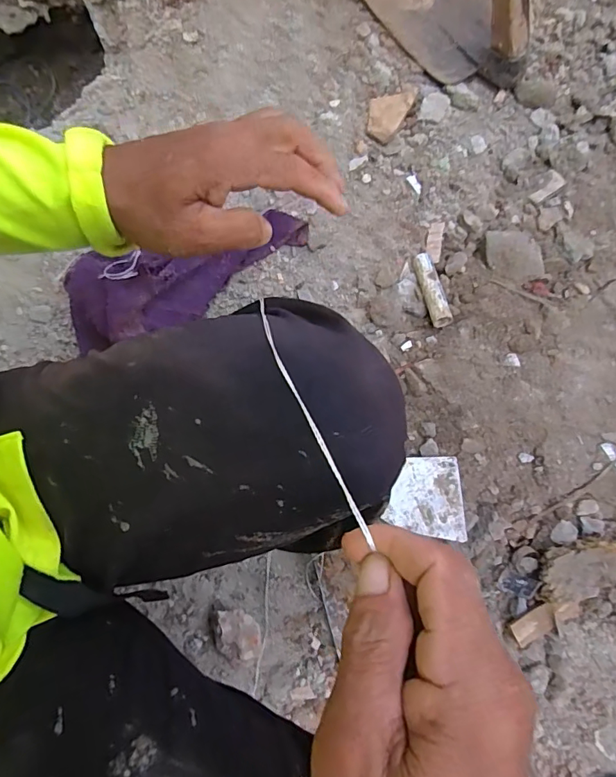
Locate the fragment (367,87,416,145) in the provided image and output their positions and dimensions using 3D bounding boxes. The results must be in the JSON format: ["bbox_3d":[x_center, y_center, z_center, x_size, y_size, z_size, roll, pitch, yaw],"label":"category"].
[{"bbox_3d":[0.122,-0.427,0.726,0.056,0.011,0.100,32,80,7],"label":"fragment"}]

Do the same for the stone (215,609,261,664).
[{"bbox_3d":[-0.083,0.291,0.557,0.047,0.024,0.057,-9,78,-1],"label":"stone"}]

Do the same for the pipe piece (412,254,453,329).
[{"bbox_3d":[0.167,-0.135,0.636,0.027,0.025,0.108,-13,78,-2],"label":"pipe piece"}]

